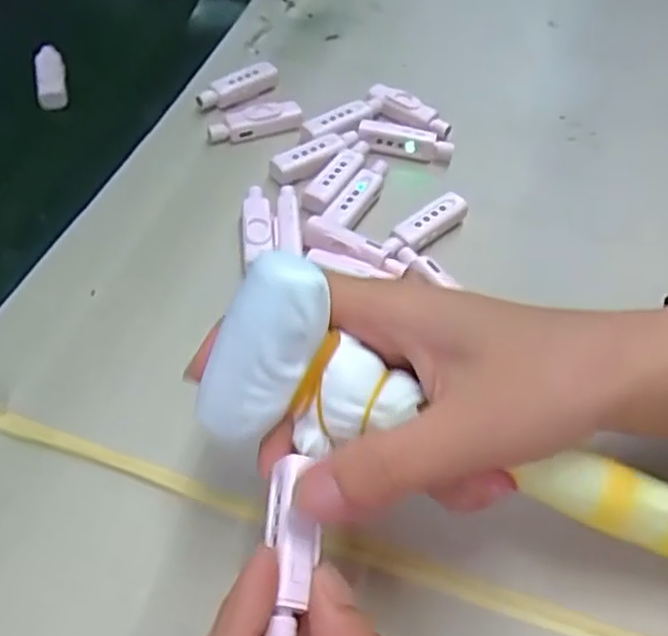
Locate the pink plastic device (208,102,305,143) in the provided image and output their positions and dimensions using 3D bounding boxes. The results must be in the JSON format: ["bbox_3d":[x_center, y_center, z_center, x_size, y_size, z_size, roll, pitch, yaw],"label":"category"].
[{"bbox_3d":[-0.048,-0.116,0.422,0.056,0.016,0.014,-14,53,-17],"label":"pink plastic device"}]

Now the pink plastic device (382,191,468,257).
[{"bbox_3d":[0.045,-0.047,0.369,0.018,0.014,0.056,39,57,24],"label":"pink plastic device"}]

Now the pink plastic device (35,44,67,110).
[{"bbox_3d":[-0.181,-0.154,0.453,0.018,0.013,0.052,-10,52,-14],"label":"pink plastic device"}]

